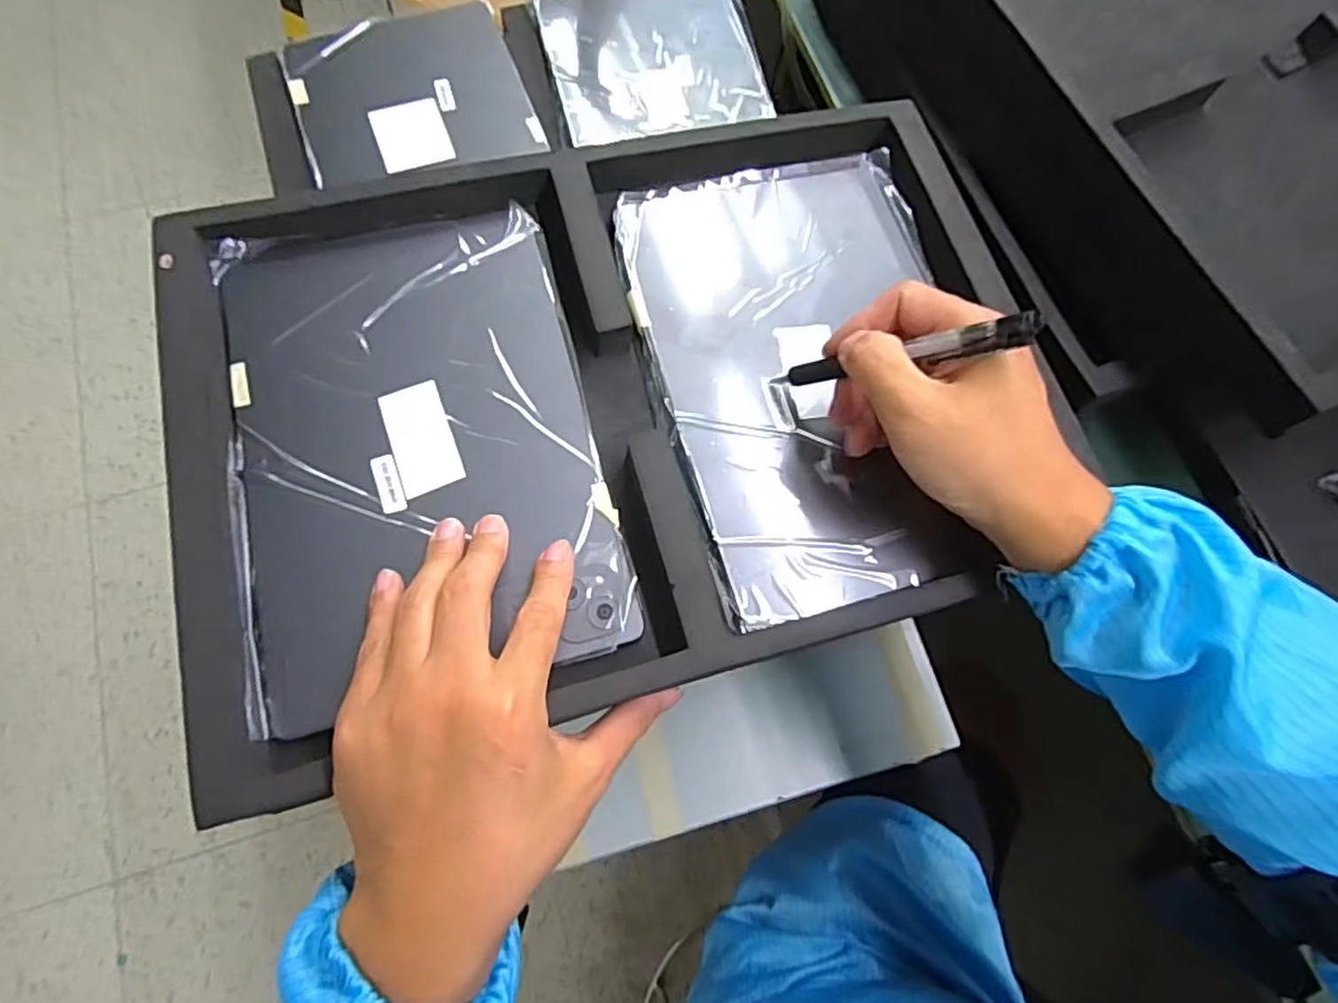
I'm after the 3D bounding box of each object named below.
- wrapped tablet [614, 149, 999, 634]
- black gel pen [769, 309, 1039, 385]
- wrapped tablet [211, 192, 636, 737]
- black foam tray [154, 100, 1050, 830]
[{"bbox_3d":[0.076,-0.076,0.381,0.167,0.012,0.265,-10,70,-7],"label":"wrapped tablet"},{"bbox_3d":[0.100,-0.067,0.318,0.012,0.132,0.010,29,70,-34],"label":"black gel pen"},{"bbox_3d":[-0.127,-0.034,0.348,0.169,0.016,0.251,-15,74,-6],"label":"wrapped tablet"},{"bbox_3d":[-0.021,-0.058,0.359,0.420,0.051,0.313,-15,74,-6],"label":"black foam tray"}]

